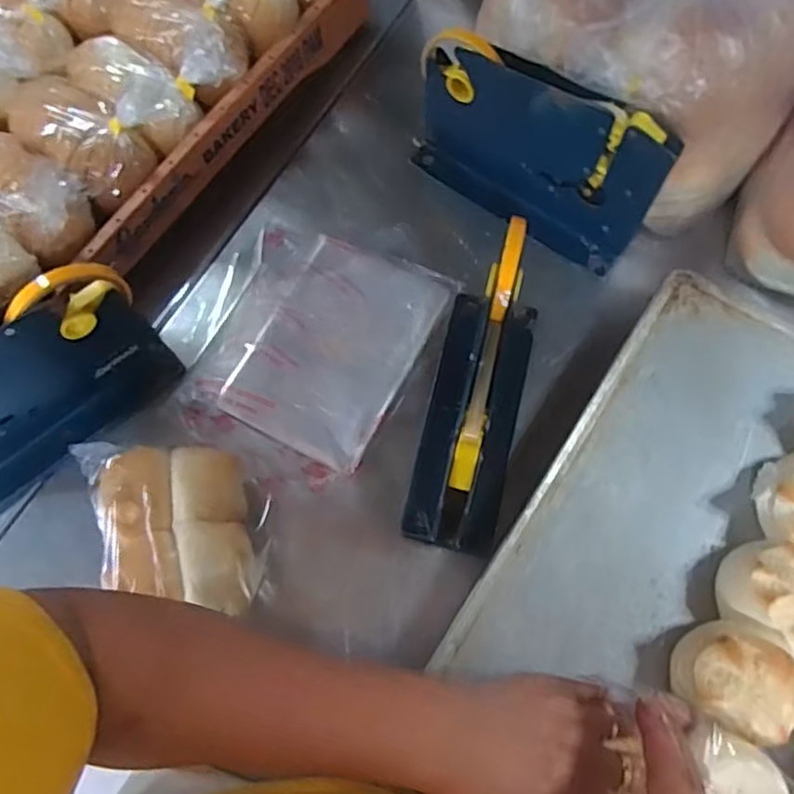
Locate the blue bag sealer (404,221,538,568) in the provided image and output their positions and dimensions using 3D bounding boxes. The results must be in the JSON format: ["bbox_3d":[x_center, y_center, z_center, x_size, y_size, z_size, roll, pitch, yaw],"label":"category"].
[{"bbox_3d":[0.061,-0.004,0.489,0.073,0.147,0.212,13,72,5],"label":"blue bag sealer"}]

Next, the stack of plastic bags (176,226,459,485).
[{"bbox_3d":[-0.067,-0.045,0.570,0.165,0.020,0.208,24,73,9],"label":"stack of plastic bags"}]

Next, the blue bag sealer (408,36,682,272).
[{"bbox_3d":[0.110,-0.205,0.564,0.219,0.146,0.043,33,75,11],"label":"blue bag sealer"}]

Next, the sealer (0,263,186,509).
[{"bbox_3d":[-0.282,0.006,0.499,0.225,0.163,0.053,-40,75,-11],"label":"sealer"}]

